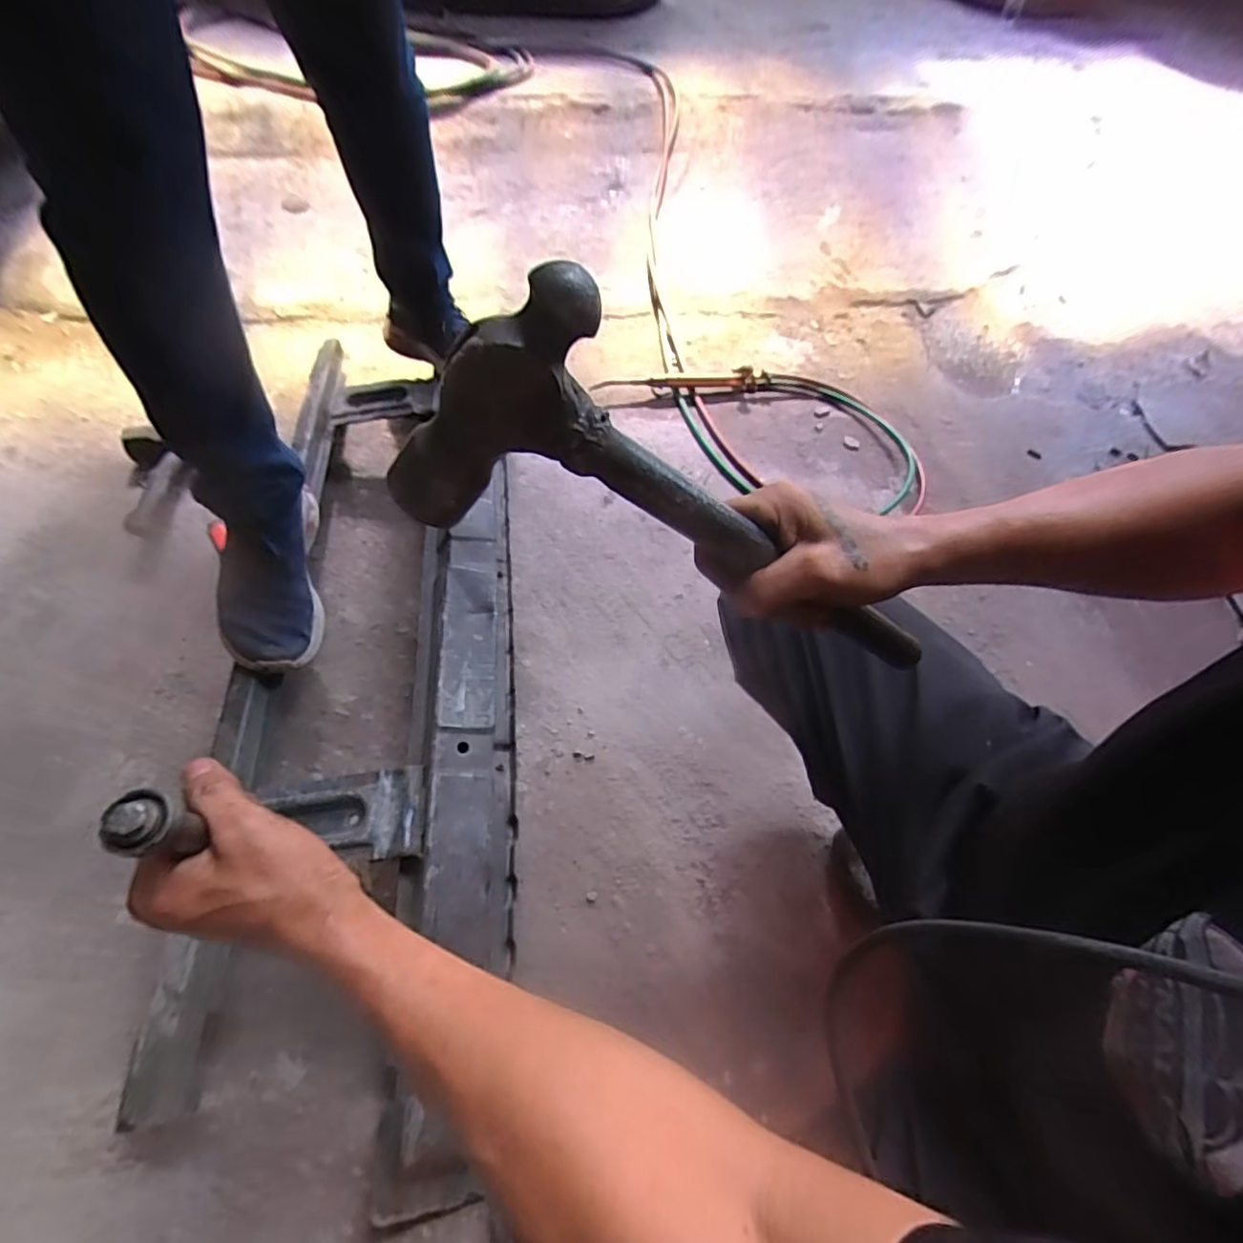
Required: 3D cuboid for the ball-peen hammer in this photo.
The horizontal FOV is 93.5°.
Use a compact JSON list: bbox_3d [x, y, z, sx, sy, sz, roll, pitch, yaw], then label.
[{"bbox_3d":[0.066,-0.042,0.323,0.345,0.109,0.046,22,52,-33],"label":"ball-peen hammer"}]

